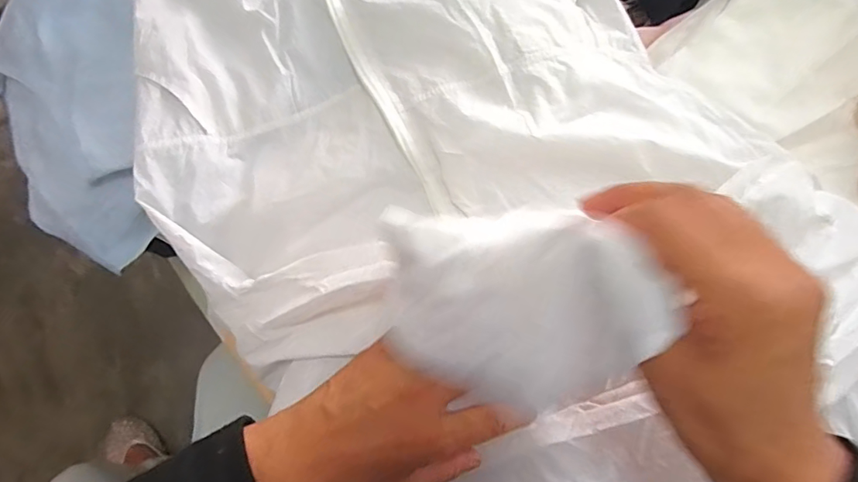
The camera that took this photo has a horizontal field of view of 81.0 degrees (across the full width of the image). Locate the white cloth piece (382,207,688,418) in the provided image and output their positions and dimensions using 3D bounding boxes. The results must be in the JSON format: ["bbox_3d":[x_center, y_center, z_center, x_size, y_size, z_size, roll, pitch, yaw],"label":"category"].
[{"bbox_3d":[0.033,0.034,0.202,0.111,0.089,0.019,10,26,22],"label":"white cloth piece"}]

